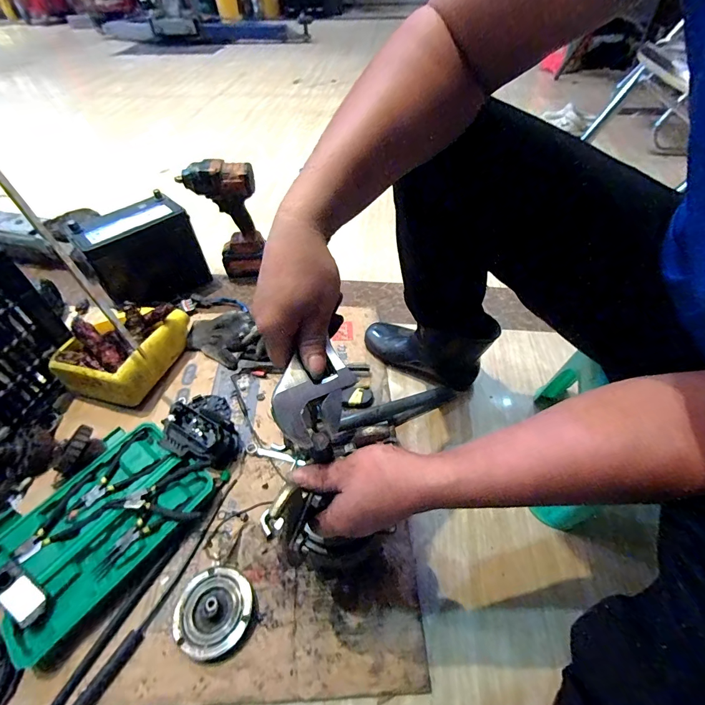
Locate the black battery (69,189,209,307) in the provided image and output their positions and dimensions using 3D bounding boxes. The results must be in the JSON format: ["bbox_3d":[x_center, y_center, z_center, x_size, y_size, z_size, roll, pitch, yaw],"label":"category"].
[{"bbox_3d":[-0.499,-0.234,0.902,0.236,0.205,0.125,-31,56,-22],"label":"black battery"}]

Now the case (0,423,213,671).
[{"bbox_3d":[-0.385,0.255,0.565,0.229,0.038,0.297,35,59,27],"label":"case"}]

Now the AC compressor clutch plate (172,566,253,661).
[{"bbox_3d":[-0.184,0.345,0.492,0.099,0.021,0.097,-1,50,1],"label":"AC compressor clutch plate"}]

